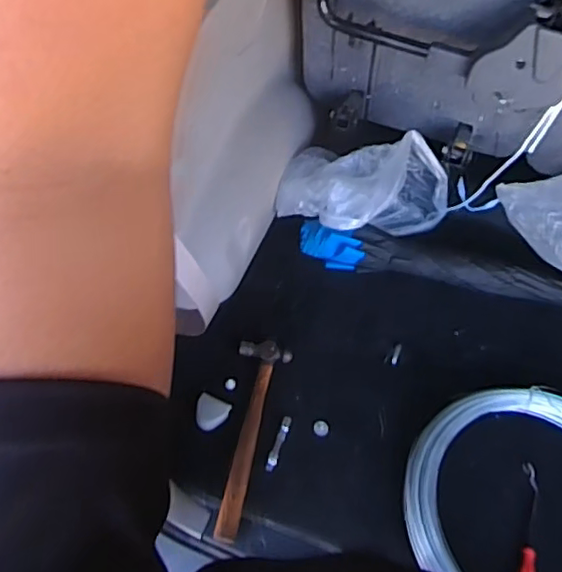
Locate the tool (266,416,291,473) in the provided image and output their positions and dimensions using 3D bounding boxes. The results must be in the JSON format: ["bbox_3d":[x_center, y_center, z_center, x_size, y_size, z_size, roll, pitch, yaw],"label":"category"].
[{"bbox_3d":[-0.004,0.265,1.005,0.016,0.008,0.095,18,59,9],"label":"tool"}]

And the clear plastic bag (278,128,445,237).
[{"bbox_3d":[0.171,-0.180,1.215,0.344,0.144,0.207,10,58,4],"label":"clear plastic bag"}]

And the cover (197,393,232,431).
[{"bbox_3d":[-0.121,0.220,1.032,0.054,0.011,0.058,18,59,9],"label":"cover"}]

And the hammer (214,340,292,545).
[{"bbox_3d":[-0.057,0.246,0.995,0.084,0.021,0.331,10,58,4],"label":"hammer"}]

